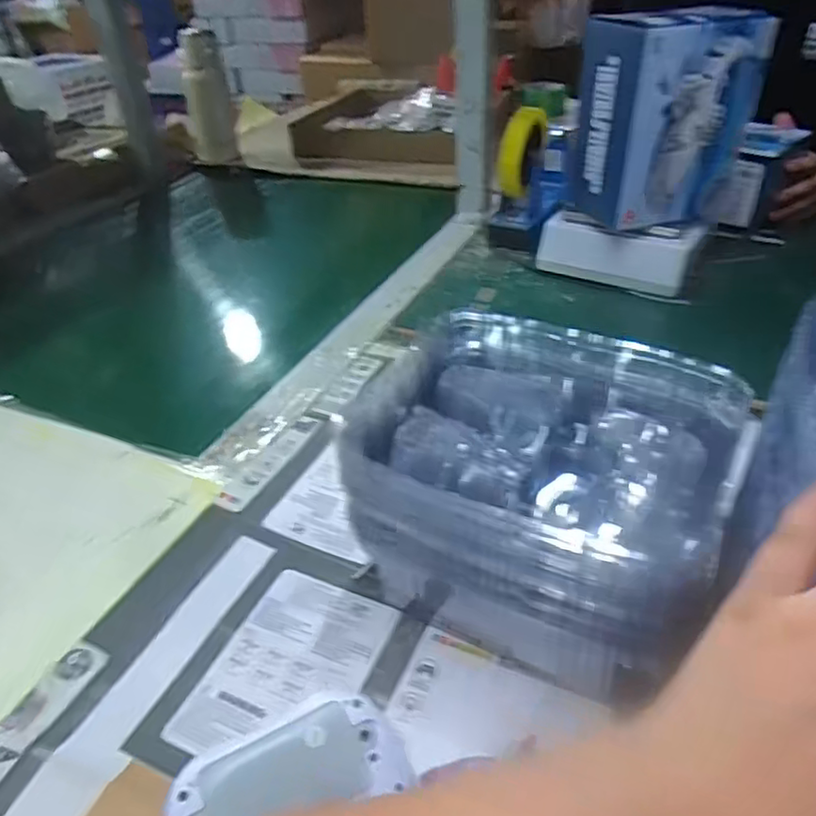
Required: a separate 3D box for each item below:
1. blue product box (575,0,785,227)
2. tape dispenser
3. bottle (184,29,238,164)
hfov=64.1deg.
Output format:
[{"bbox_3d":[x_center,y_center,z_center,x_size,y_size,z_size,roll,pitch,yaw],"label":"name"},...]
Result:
[{"bbox_3d":[0.285,-0.324,0.725,0.167,0.210,0.105,-16,38,-16],"label":"blue product box"},{"bbox_3d":[0.183,-0.336,0.928,0.064,0.143,0.246,13,39,21],"label":"tape dispenser"},{"bbox_3d":[-0.370,-0.569,1.203,0.081,0.210,0.069,-14,37,-13],"label":"bottle"}]

